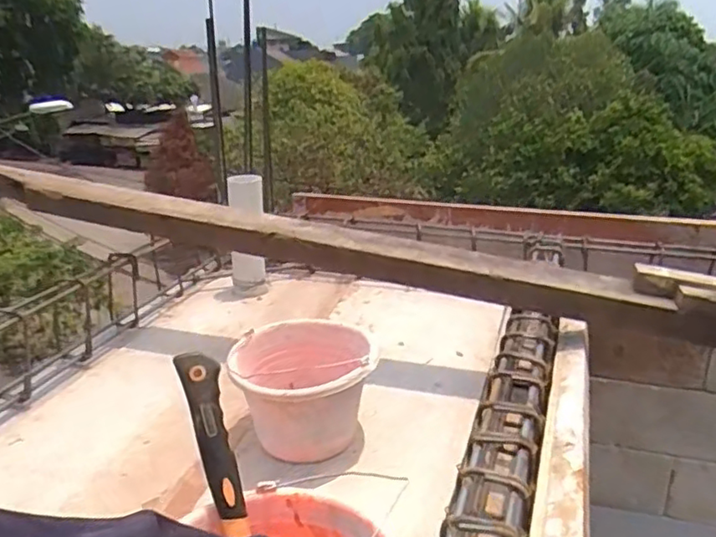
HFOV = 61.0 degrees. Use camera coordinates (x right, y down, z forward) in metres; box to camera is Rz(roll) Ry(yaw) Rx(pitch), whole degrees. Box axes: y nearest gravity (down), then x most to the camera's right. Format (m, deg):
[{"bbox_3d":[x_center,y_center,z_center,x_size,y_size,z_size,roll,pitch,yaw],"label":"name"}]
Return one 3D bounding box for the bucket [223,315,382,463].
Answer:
[{"bbox_3d":[-0.092,0.199,1.007,0.217,0.153,0.233,1,19,0],"label":"bucket"}]

